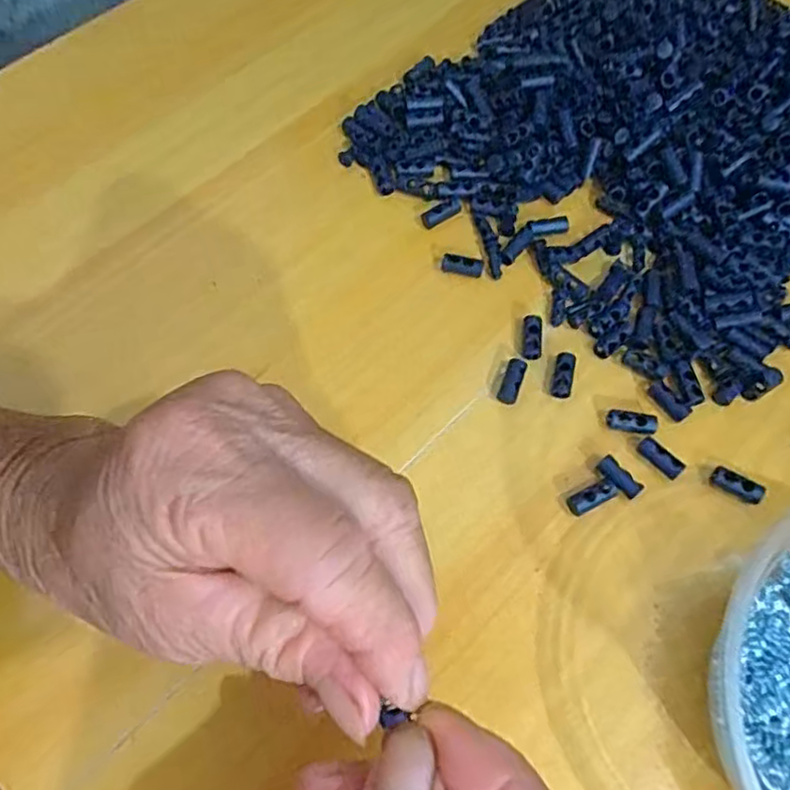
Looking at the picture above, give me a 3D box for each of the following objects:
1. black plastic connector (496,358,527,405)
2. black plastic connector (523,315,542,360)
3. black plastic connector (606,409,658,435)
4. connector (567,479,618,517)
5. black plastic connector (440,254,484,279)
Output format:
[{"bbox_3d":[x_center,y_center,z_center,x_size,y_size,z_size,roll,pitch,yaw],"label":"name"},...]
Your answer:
[{"bbox_3d":[0.048,-0.005,0.264,0.008,0.005,0.019,19,68,8],"label":"black plastic connector"},{"bbox_3d":[0.058,-0.024,0.270,0.008,0.006,0.019,6,67,2],"label":"black plastic connector"},{"bbox_3d":[0.094,0.011,0.256,0.019,0.006,0.007,11,67,4],"label":"black plastic connector"},{"bbox_3d":[0.075,0.039,0.243,0.018,0.008,0.008,-23,69,-10],"label":"connector"},{"bbox_3d":[0.030,-0.057,0.284,0.018,0.005,0.008,11,67,4],"label":"black plastic connector"}]

